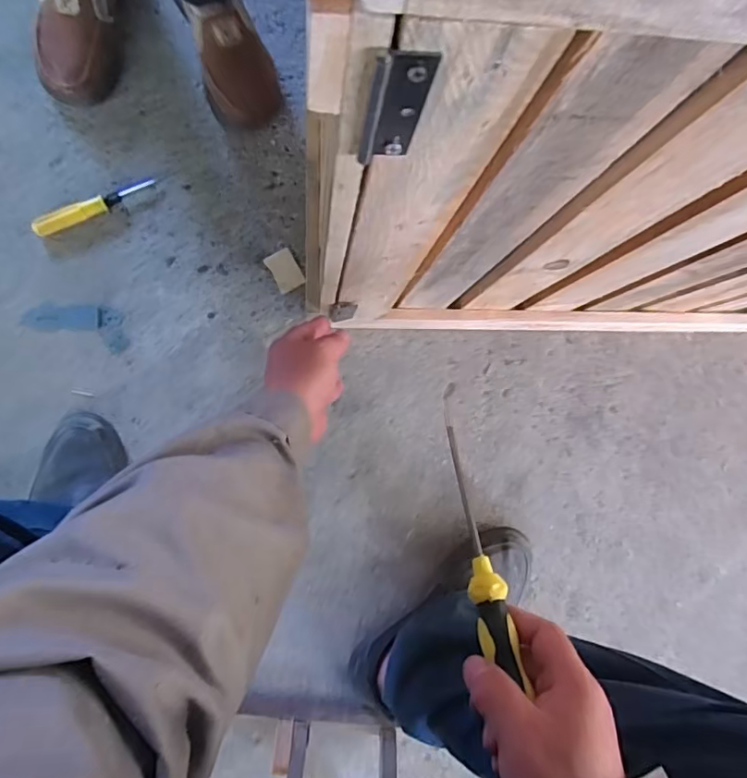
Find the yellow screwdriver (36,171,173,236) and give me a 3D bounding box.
[{"bbox_3d":[-0.338,-0.235,0.695,0.179,0.022,0.020,-27,87,-8],"label":"yellow screwdriver"}]

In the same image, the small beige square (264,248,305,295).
[{"bbox_3d":[-0.116,-0.154,0.717,0.035,0.010,0.049,-29,87,-9],"label":"small beige square"}]

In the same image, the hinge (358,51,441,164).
[{"bbox_3d":[0.009,-0.118,0.234,0.025,0.072,0.006,-7,86,-8],"label":"hinge"}]

